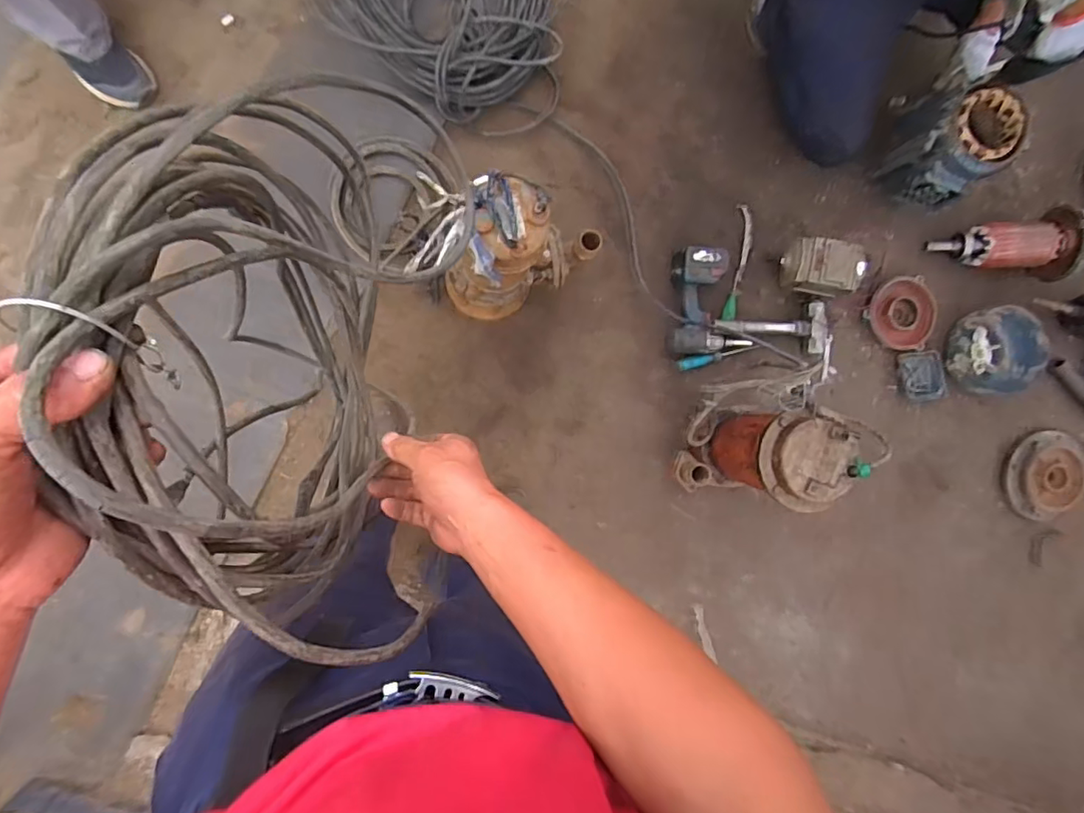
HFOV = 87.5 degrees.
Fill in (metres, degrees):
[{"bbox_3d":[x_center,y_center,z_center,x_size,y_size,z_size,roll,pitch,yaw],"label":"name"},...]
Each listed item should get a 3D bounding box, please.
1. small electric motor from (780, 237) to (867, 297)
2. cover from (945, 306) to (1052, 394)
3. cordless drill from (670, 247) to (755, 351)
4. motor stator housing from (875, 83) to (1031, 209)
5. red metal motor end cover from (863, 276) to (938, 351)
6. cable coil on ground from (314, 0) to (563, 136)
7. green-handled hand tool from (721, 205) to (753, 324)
[{"bbox_3d":[0.648,-0.323,1.341,0.163,0.134,0.120,14,90,-9],"label":"small electric motor"},{"bbox_3d":[1.151,-0.140,1.417,0.253,0.077,0.217,4,92,-9],"label":"cover"},{"bbox_3d":[0.390,-0.243,1.308,0.172,0.089,0.242,0,92,-9],"label":"cordless drill"},{"bbox_3d":[0.935,-0.600,1.322,0.203,0.206,0.219,0,92,-9],"label":"motor stator housing"},{"bbox_3d":[0.905,-0.229,1.426,0.169,0.041,0.182,-25,96,-7],"label":"red metal motor end cover"},{"bbox_3d":[-0.185,-0.909,1.182,0.624,0.138,0.494,39,86,-8],"label":"cable coil on ground"},{"bbox_3d":[0.474,-0.345,1.354,0.053,0.039,0.293,10,89,-9],"label":"green-handled hand tool"}]

